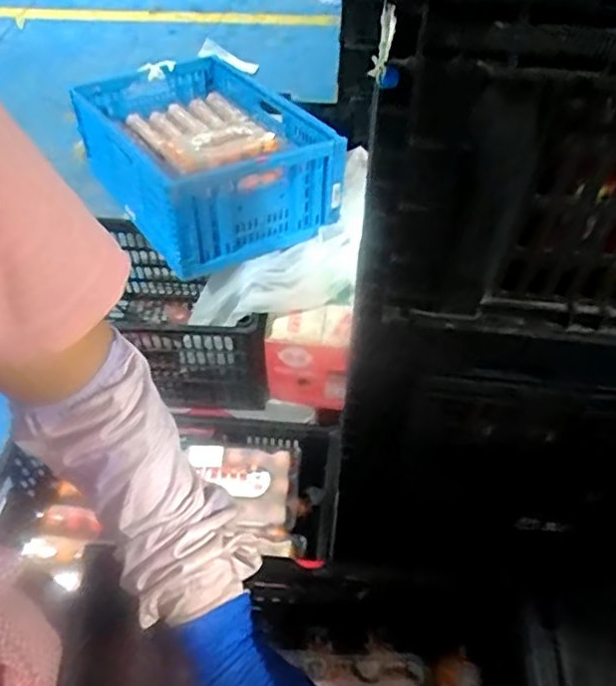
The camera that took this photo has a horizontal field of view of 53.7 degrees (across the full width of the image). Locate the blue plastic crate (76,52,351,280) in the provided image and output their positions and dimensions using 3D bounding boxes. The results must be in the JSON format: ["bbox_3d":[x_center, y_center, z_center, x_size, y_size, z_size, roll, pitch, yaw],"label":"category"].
[{"bbox_3d":[-0.244,-0.442,1.403,0.400,0.182,0.593,-30,56,-22],"label":"blue plastic crate"}]

